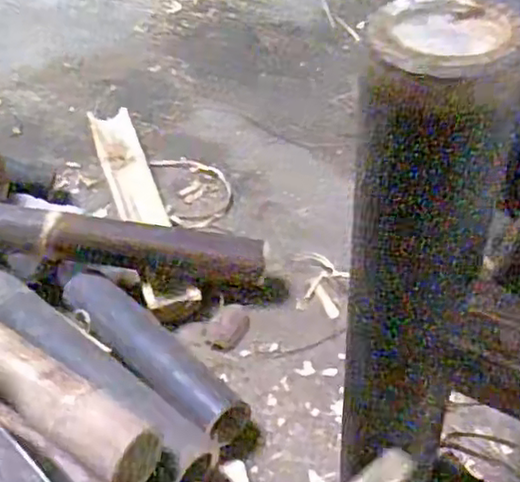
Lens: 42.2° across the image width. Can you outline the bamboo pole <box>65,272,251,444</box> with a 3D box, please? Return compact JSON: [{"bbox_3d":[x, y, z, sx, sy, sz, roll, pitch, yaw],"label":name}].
[{"bbox_3d":[-0.121,0.131,0.770,0.068,0.053,0.285,-36,52,-28],"label":"bamboo pole"}]

